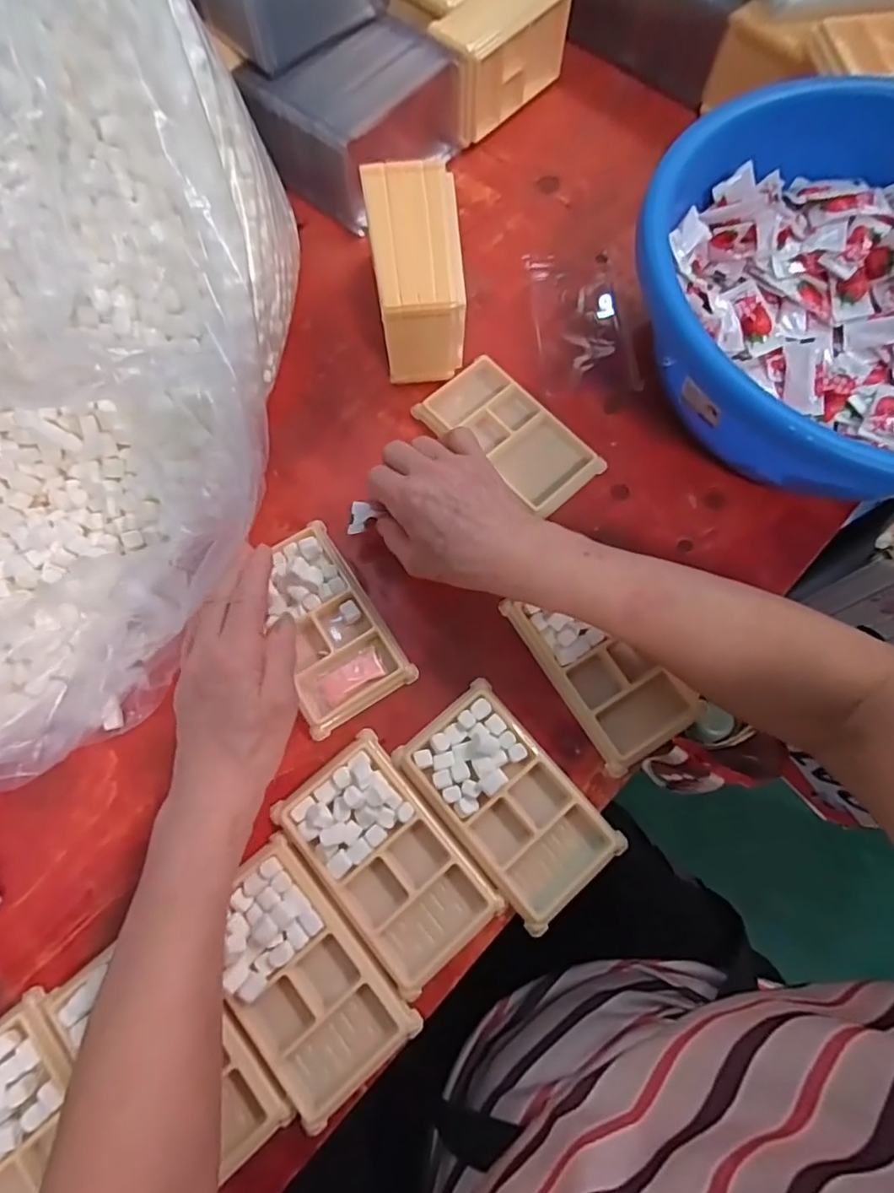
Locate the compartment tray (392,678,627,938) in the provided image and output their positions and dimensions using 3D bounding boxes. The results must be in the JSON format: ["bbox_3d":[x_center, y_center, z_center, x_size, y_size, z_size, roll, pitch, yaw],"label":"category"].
[{"bbox_3d":[0.039,0.129,0.379,0.075,0.017,0.134,-39,78,-12],"label":"compartment tray"}]

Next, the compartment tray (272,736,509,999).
[{"bbox_3d":[-0.036,0.161,0.368,0.079,0.019,0.138,-39,77,-12],"label":"compartment tray"}]

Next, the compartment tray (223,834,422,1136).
[{"bbox_3d":[-0.086,0.221,0.347,0.076,0.017,0.132,-39,78,-12],"label":"compartment tray"}]

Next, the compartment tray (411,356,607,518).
[{"bbox_3d":[0.048,-0.124,0.465,0.072,0.013,0.135,-42,78,-12],"label":"compartment tray"}]

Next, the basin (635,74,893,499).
[{"bbox_3d":[0.281,-0.194,0.430,0.291,0.123,0.280,0,73,-1],"label":"basin"}]

